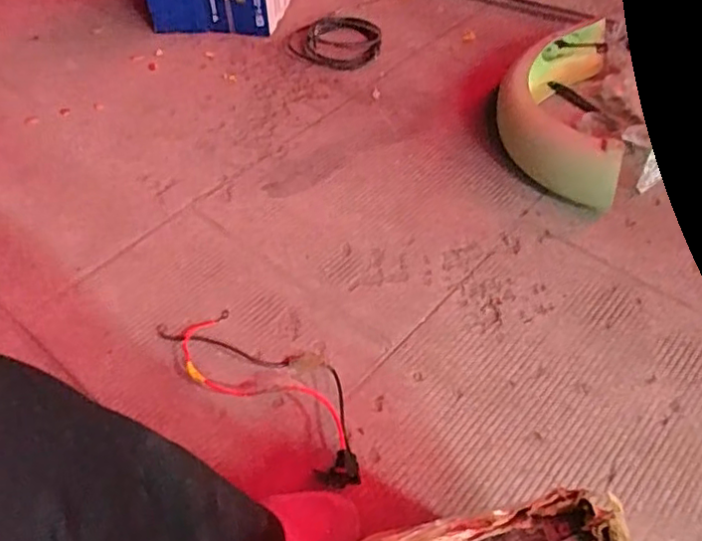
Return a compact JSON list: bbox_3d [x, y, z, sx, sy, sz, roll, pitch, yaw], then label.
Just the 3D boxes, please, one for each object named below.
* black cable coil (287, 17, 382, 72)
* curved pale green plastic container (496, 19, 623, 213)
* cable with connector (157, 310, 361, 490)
[{"bbox_3d":[-0.030,-0.436,1.208,0.174,0.033,0.163,0,49,0],"label":"black cable coil"},{"bbox_3d":[0.321,-0.257,1.007,0.165,0.108,0.394,10,50,8],"label":"curved pale green plastic container"},{"bbox_3d":[-0.093,0.119,0.730,0.306,0.035,0.116,31,56,24],"label":"cable with connector"}]

